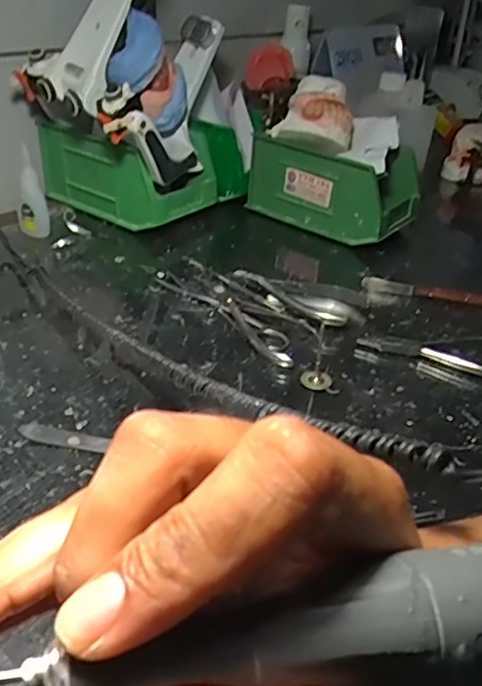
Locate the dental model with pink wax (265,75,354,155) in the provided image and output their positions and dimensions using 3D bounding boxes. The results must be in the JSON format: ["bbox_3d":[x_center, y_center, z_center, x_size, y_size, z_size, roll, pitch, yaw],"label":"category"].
[{"bbox_3d":[0.076,-0.239,0.629,0.084,0.057,0.070,10,34,6],"label":"dental model with pink wax"}]

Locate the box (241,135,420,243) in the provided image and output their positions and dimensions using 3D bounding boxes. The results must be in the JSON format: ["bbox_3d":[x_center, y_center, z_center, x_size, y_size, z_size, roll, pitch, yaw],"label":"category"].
[{"bbox_3d":[0.107,-0.176,0.668,0.165,0.083,0.103,27,39,29],"label":"box"}]

